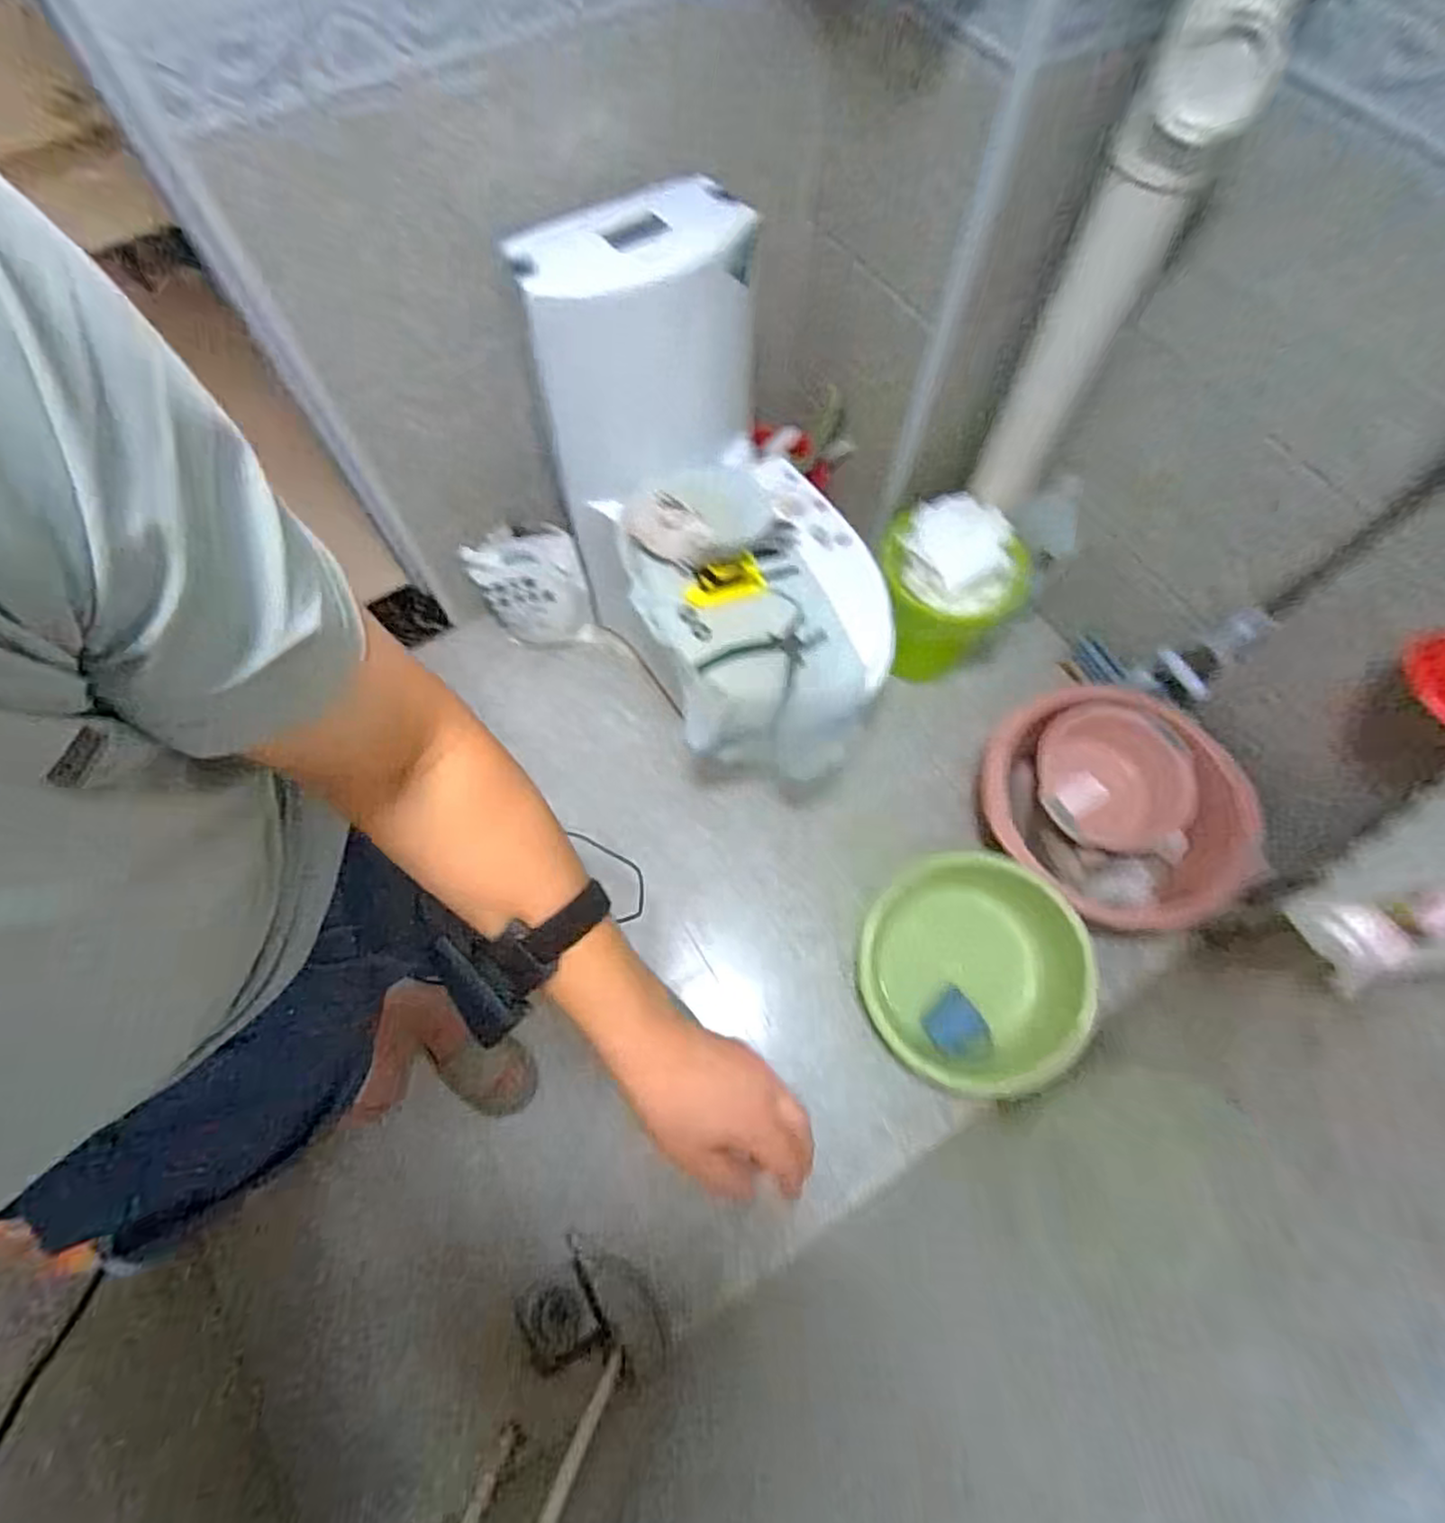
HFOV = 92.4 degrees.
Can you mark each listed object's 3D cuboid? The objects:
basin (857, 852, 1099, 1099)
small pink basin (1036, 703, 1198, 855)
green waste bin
[{"bbox_3d":[0.391,0.326,1.093,0.314,0.122,0.346,10,69,4],"label":"basin"},{"bbox_3d":[0.698,0.022,1.220,0.257,0.070,0.261,0,68,0],"label":"small pink basin"},{"bbox_3d":[0.397,-0.306,1.294,0.228,0.279,0.233,0,68,0],"label":"green waste bin"}]

